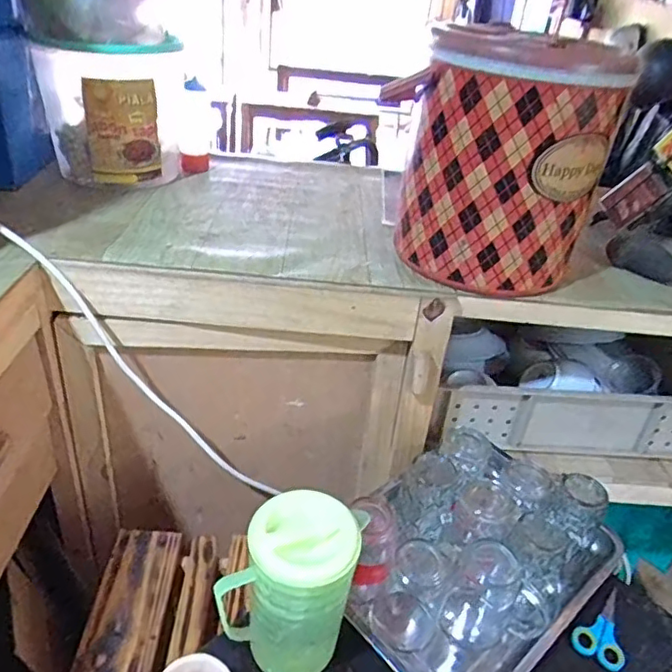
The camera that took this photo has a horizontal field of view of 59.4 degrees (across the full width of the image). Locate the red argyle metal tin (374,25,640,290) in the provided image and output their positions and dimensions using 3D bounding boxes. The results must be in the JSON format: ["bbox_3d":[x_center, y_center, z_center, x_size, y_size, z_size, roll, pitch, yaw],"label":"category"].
[{"bbox_3d":[0.213,-0.238,0.834,0.192,0.308,0.234,-10,38,-24],"label":"red argyle metal tin"}]

